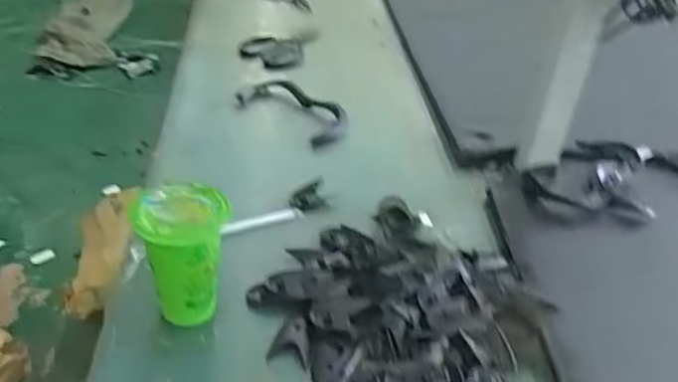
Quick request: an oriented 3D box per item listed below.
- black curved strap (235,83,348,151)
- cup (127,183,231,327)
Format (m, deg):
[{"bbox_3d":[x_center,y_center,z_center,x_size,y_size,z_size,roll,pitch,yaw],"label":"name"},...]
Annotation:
[{"bbox_3d":[-0.070,-0.129,0.992,0.181,0.037,0.086,31,44,29],"label":"black curved strap"},{"bbox_3d":[-0.151,0.069,0.626,0.084,0.138,0.078,4,37,-3],"label":"cup"}]

